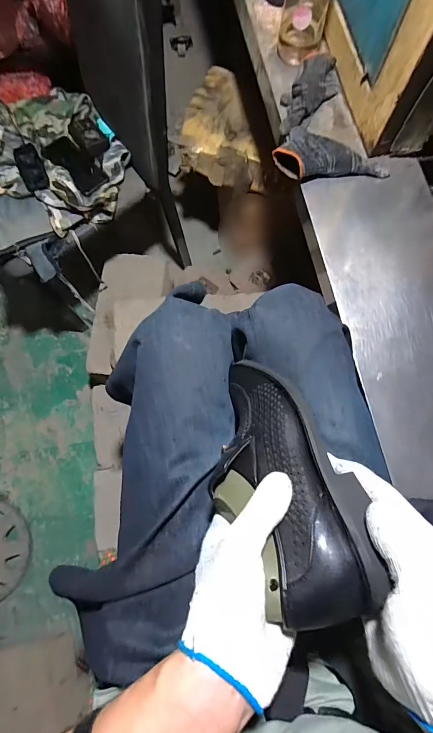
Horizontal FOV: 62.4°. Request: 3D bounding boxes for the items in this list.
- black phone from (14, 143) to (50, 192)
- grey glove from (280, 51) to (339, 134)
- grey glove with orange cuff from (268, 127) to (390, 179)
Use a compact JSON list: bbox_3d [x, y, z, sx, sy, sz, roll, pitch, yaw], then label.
[{"bbox_3d":[-0.434,-0.465,0.839,0.060,0.017,0.108,-19,97,13],"label":"black phone"},{"bbox_3d":[0.159,-0.475,0.622,0.081,0.034,0.162,27,80,6],"label":"grey glove"},{"bbox_3d":[0.190,-0.356,0.596,0.180,0.030,0.084,0,78,1],"label":"grey glove with orange cuff"}]

